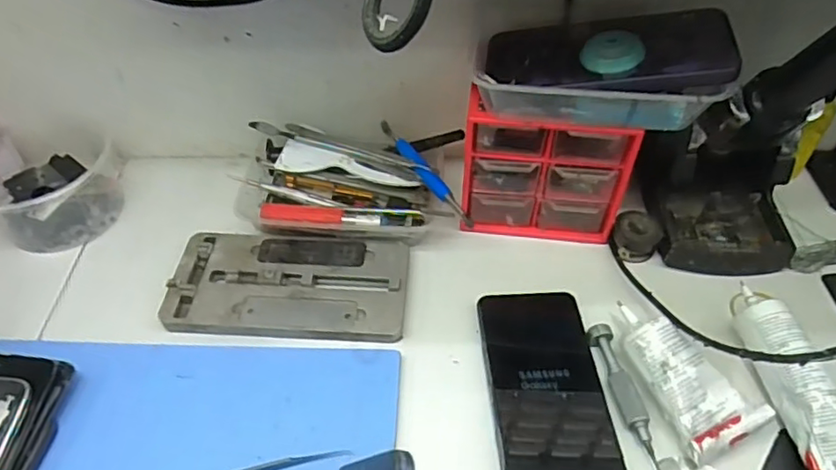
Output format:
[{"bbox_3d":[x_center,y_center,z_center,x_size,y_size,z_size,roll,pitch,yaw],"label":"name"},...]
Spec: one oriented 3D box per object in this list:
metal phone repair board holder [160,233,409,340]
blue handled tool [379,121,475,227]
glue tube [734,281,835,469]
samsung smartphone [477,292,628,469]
[{"bbox_3d":[-0.098,0.036,0.467,0.176,0.012,0.094,2,49,1],"label":"metal phone repair board holder"},{"bbox_3d":[0.004,-0.055,0.501,0.016,0.007,0.129,-25,54,-21],"label":"blue handled tool"},{"bbox_3d":[0.257,0.102,0.392,0.047,0.035,0.152,-4,49,-4],"label":"glue tube"},{"bbox_3d":[0.087,0.105,0.404,0.075,0.012,0.162,-2,49,-3],"label":"samsung smartphone"}]

